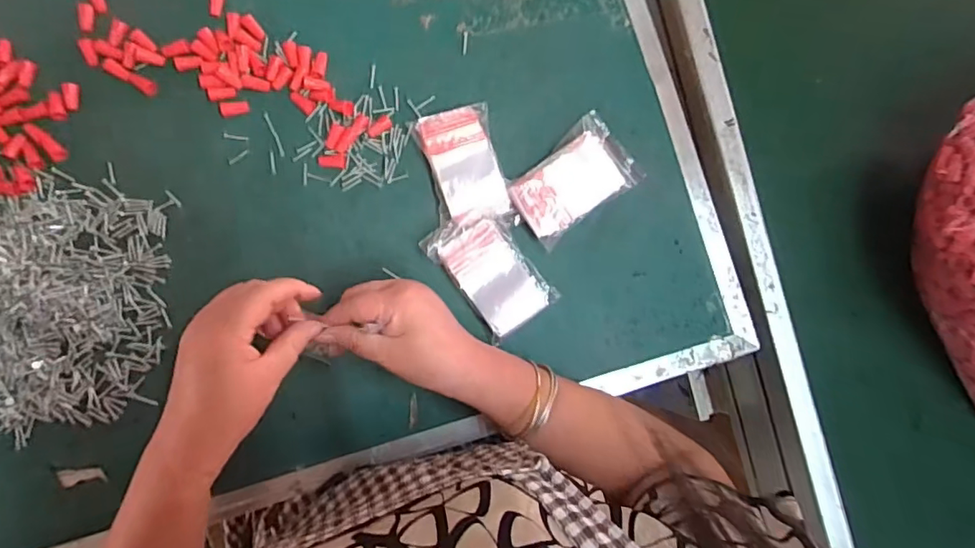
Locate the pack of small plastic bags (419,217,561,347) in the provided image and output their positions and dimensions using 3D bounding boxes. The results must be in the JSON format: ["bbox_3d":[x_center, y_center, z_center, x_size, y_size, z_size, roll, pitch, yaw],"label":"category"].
[{"bbox_3d":[0.002,-0.003,0.489,0.065,0.020,0.106,-36,88,-6],"label":"pack of small plastic bags"}]

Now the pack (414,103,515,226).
[{"bbox_3d":[-0.022,-0.097,0.497,0.063,0.018,0.107,-13,85,-5],"label":"pack"}]

